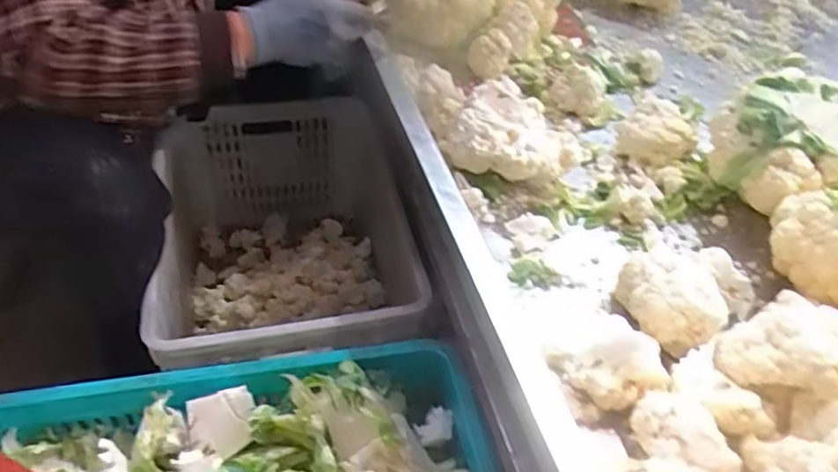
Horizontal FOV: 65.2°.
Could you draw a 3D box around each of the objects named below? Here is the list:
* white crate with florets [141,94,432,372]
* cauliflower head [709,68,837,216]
[{"bbox_3d":[-0.204,0.034,1.033,0.365,0.250,0.547,-5,44,-12],"label":"white crate with florets"},{"bbox_3d":[0.446,-0.109,0.774,0.160,0.102,0.153,0,43,-7],"label":"cauliflower head"}]

